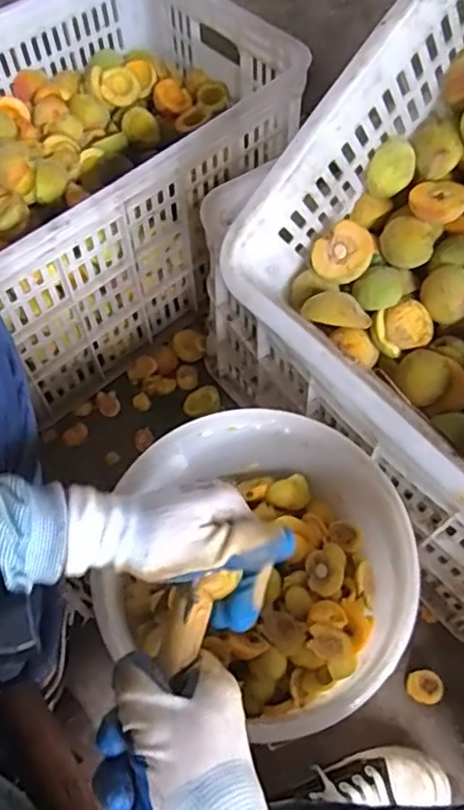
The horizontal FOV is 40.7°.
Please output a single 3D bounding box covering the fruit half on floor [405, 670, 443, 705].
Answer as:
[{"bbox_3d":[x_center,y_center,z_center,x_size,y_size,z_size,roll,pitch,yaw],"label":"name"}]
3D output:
[{"bbox_3d":[0.210,0.310,0.685,0.033,0.032,0.035,1,61,-1],"label":"fruit half on floor"}]

